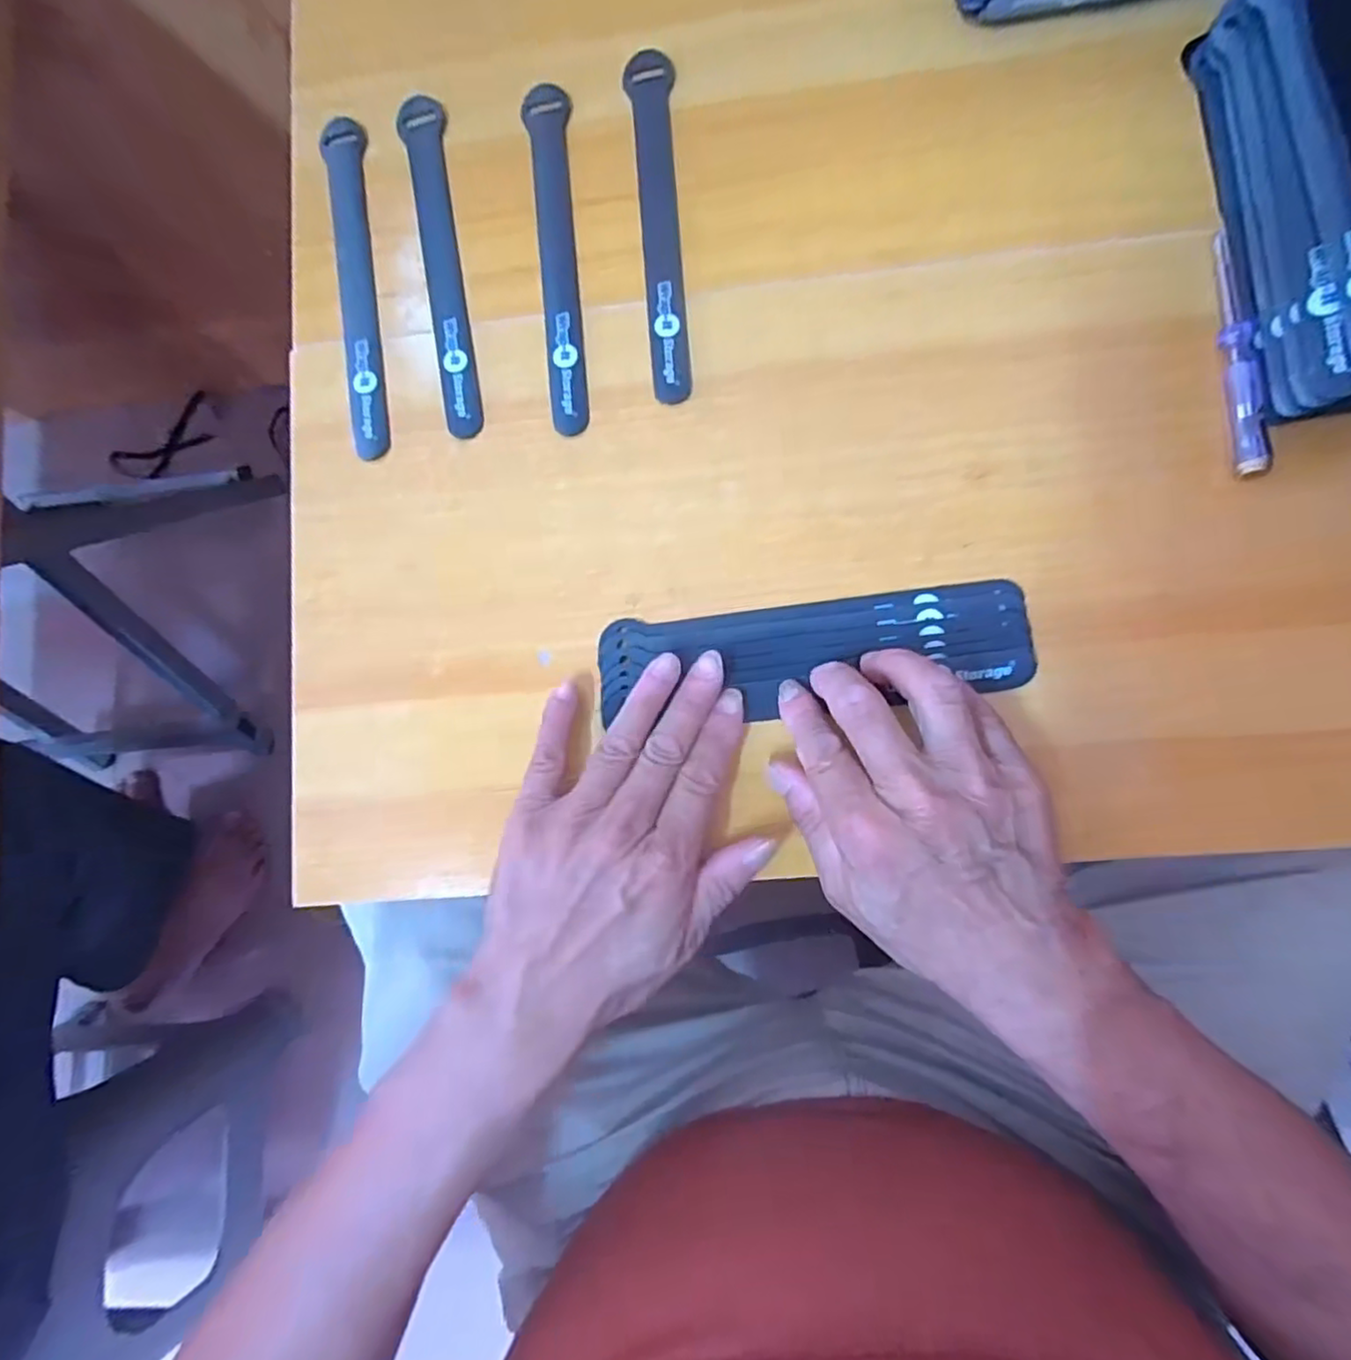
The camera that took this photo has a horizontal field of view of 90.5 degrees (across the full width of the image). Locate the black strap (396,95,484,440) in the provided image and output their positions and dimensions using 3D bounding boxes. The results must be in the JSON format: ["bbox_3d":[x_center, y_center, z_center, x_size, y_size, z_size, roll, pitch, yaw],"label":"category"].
[{"bbox_3d":[-0.126,-0.223,0.360,0.024,0.007,0.190,-9,84,4],"label":"black strap"}]

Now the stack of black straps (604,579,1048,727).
[{"bbox_3d":[0.065,-0.012,0.322,0.201,0.016,0.054,-4,83,6],"label":"stack of black straps"}]

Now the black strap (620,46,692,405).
[{"bbox_3d":[-0.007,-0.239,0.351,0.025,0.005,0.193,-6,83,3],"label":"black strap"}]

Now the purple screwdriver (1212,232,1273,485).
[{"bbox_3d":[0.260,-0.151,0.308,0.013,0.013,0.116,-1,85,5],"label":"purple screwdriver"}]

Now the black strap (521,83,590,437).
[{"bbox_3d":[-0.062,-0.226,0.357,0.024,0.004,0.196,-8,84,4],"label":"black strap"}]

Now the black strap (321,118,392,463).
[{"bbox_3d":[-0.173,-0.214,0.365,0.022,0.005,0.195,-8,84,4],"label":"black strap"}]

